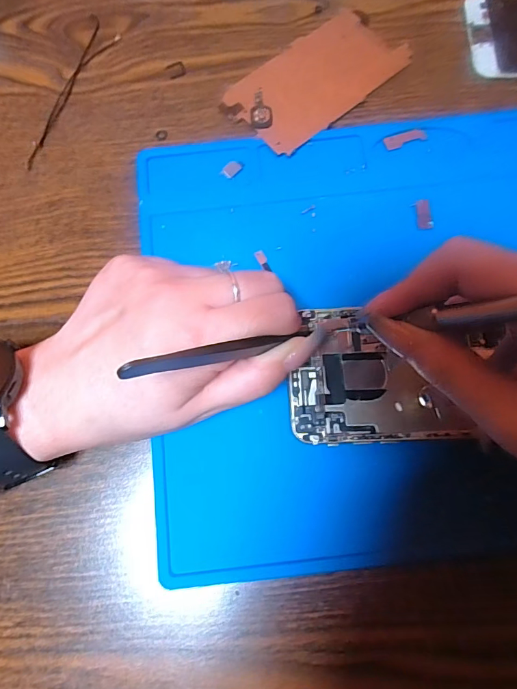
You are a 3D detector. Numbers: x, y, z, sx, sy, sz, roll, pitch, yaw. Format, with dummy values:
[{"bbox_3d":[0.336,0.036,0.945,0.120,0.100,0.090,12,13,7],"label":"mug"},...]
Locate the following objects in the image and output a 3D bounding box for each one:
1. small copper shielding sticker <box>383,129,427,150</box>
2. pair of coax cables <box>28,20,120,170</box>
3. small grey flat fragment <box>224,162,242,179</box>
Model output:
[{"bbox_3d":[0.085,-0.119,0.237,0.025,0.004,0.009,-20,77,-4],"label":"small copper shielding sticker"},{"bbox_3d":[-0.110,-0.152,0.248,0.019,0.004,0.108,15,77,5],"label":"pair of coax cables"},{"bbox_3d":[-0.015,-0.099,0.234,0.007,0.004,0.010,44,82,4],"label":"small grey flat fragment"}]

